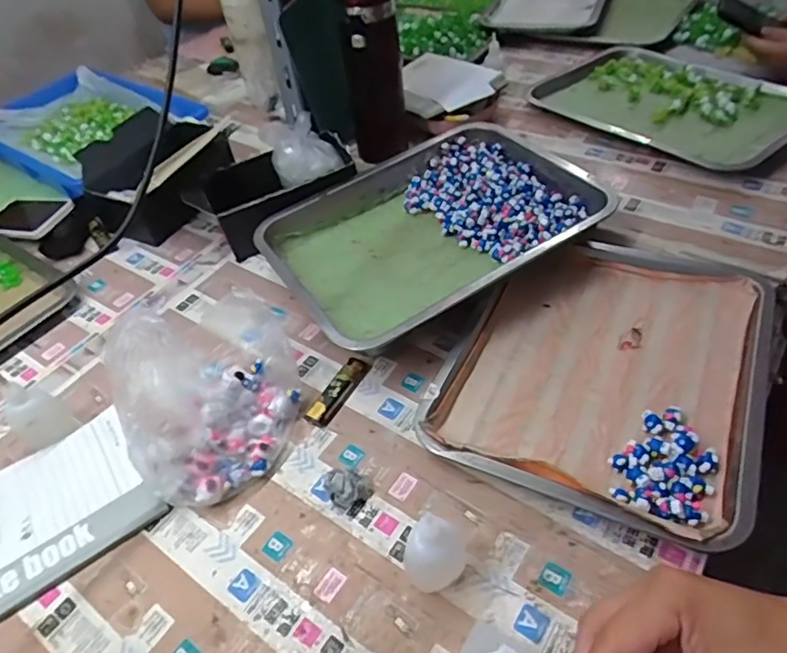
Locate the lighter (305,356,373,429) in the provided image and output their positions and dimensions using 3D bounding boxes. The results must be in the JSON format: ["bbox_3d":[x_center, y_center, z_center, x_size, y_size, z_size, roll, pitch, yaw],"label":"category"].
[{"bbox_3d":[-0.053,0.062,0.553,0.022,0.013,0.082,21,53,25],"label":"lighter"}]

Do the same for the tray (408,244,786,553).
[{"bbox_3d":[0.196,0.035,0.525,0.259,0.041,0.296,18,51,23],"label":"tray"}]

